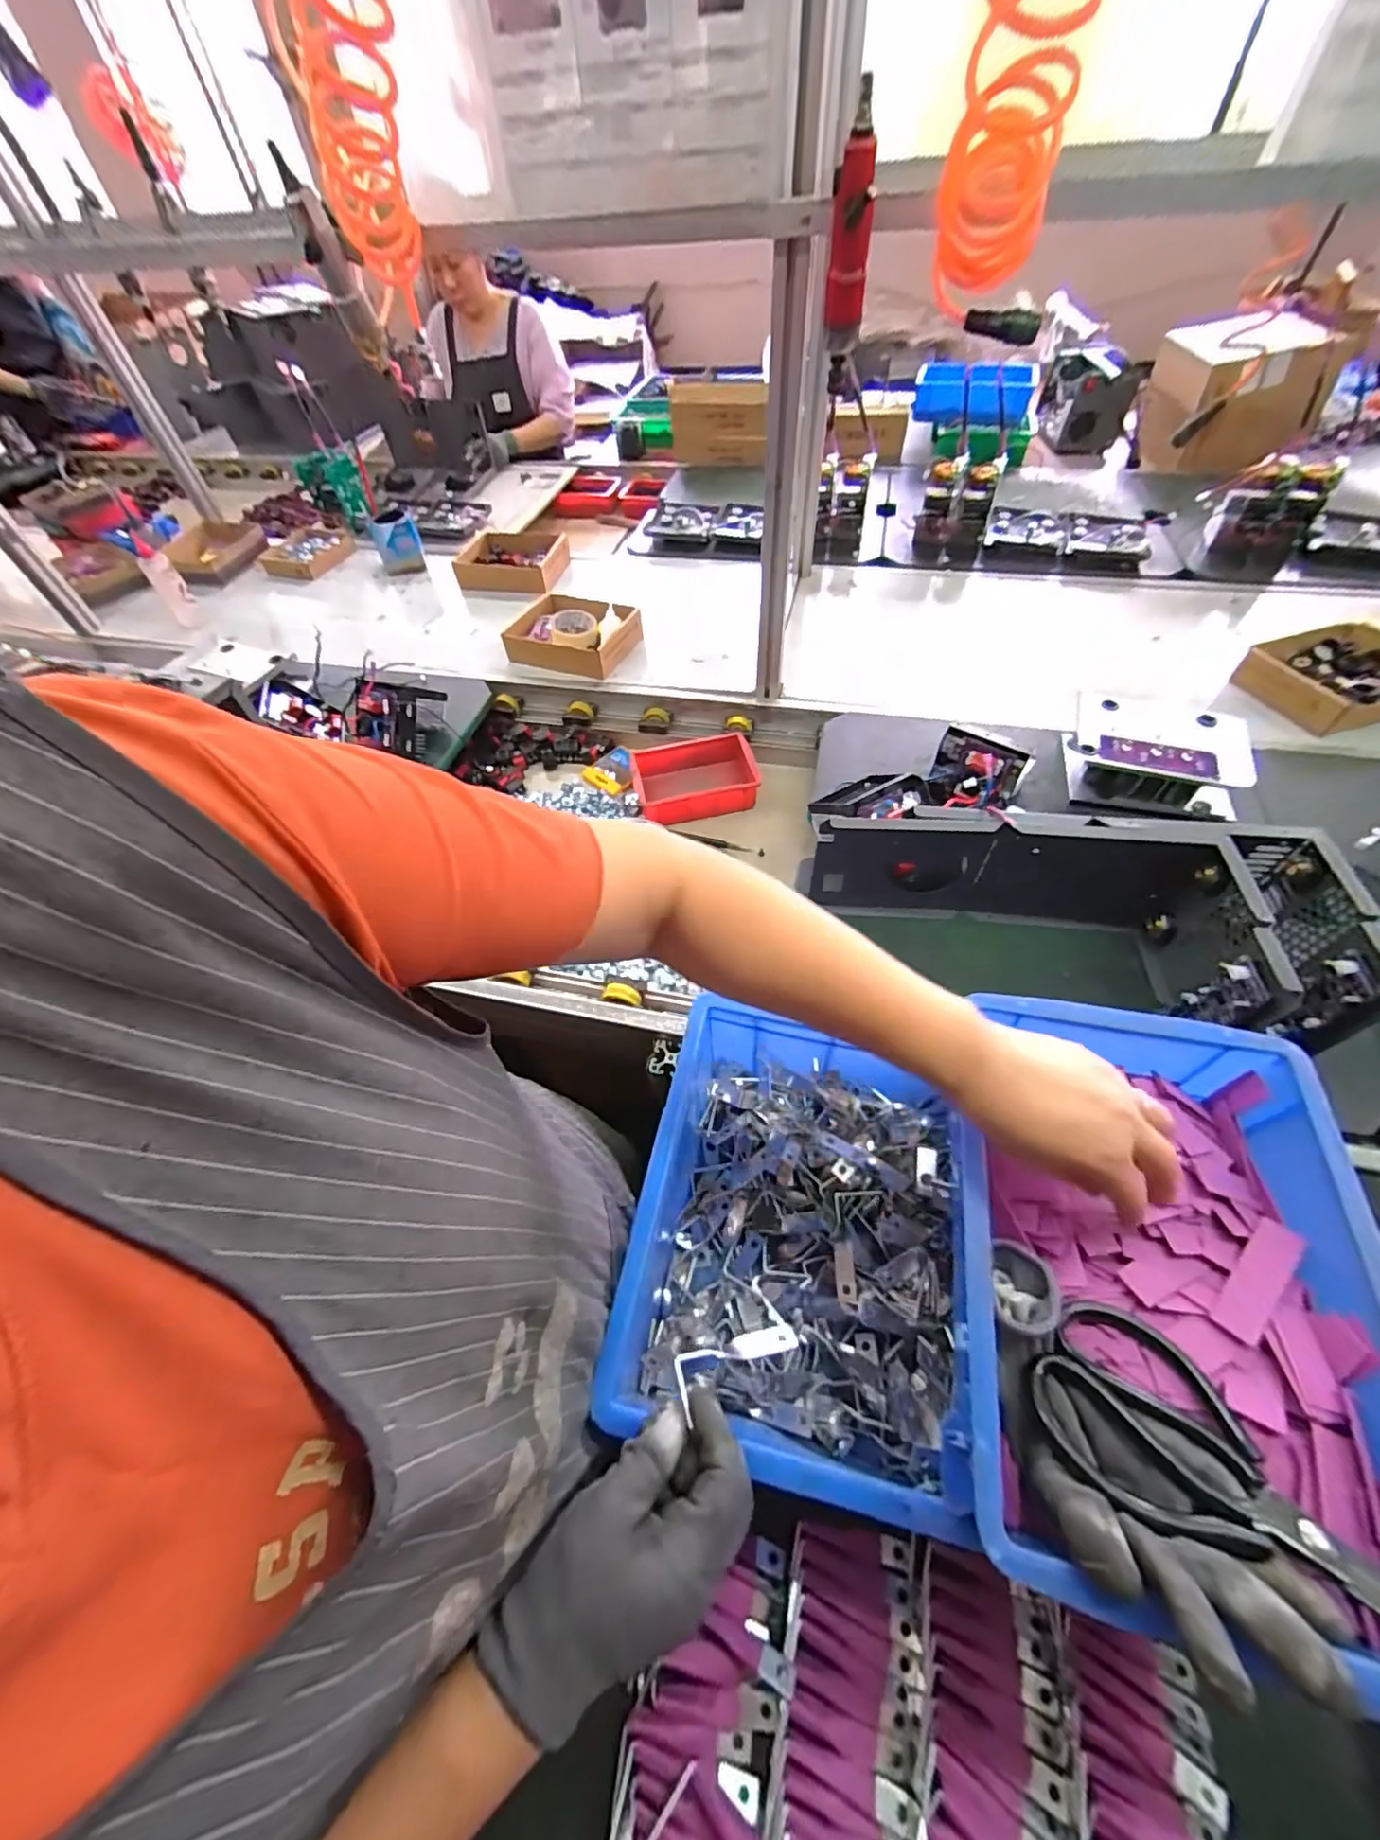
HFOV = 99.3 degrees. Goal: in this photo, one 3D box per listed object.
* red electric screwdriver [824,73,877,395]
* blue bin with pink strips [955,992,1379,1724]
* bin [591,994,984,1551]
[{"bbox_3d":[0.154,-0.641,0.579,0.036,0.213,0.052,9,77,10],"label":"red electric screwdriver"},{"bbox_3d":[0.262,0.188,0.325,0.216,0.071,0.293,7,55,9],"label":"blue bin with pink strips"},{"bbox_3d":[0.092,0.241,0.467,0.243,0.120,0.291,11,55,11],"label":"bin"}]

